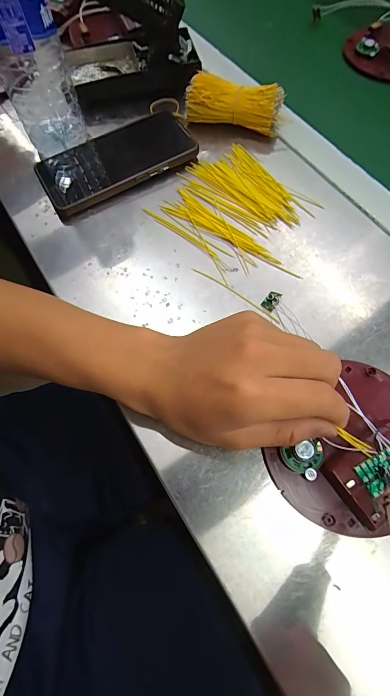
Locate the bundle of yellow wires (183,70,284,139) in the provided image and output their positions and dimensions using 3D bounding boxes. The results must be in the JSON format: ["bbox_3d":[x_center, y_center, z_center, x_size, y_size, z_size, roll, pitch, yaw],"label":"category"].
[{"bbox_3d":[0.041,-0.255,0.352,0.097,0.039,0.029,11,69,6],"label":"bundle of yellow wires"}]

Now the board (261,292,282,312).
[{"bbox_3d":[0.067,-0.042,0.288,0.013,0.007,0.018,34,73,14],"label":"board"}]

